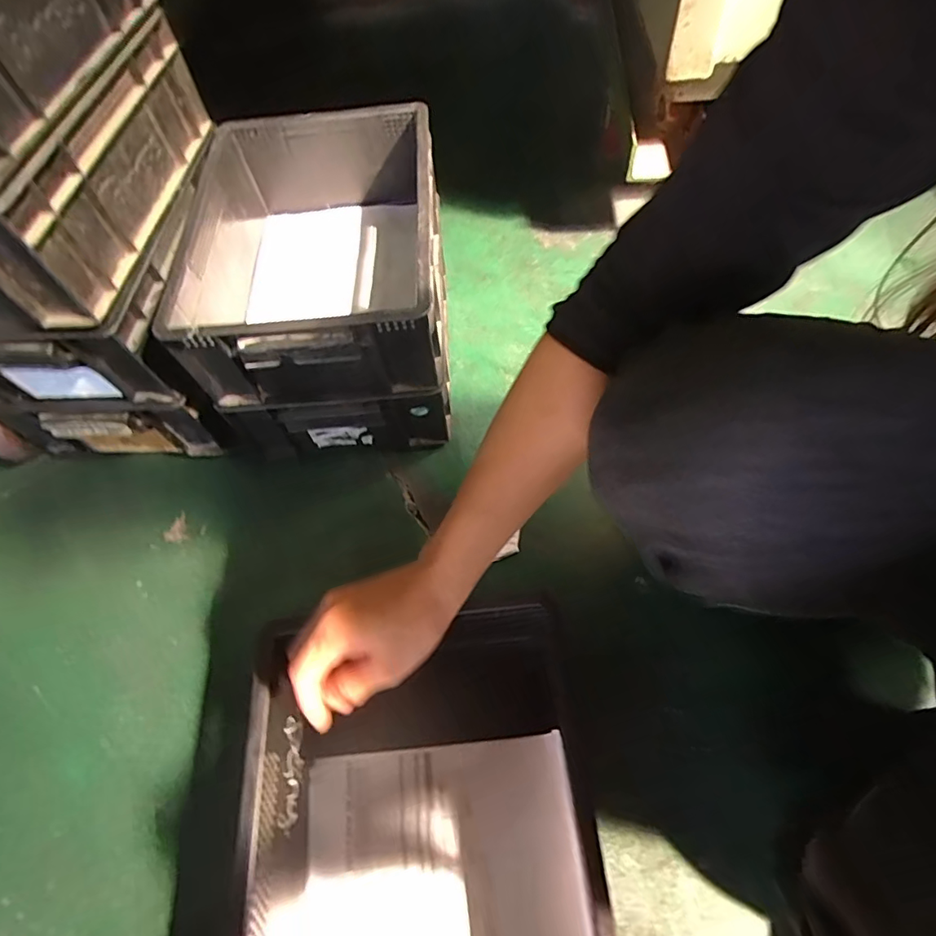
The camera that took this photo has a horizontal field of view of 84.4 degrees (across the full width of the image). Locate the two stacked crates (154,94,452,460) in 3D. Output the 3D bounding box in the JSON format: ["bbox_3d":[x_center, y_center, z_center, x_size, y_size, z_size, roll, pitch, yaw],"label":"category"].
[{"bbox_3d":[-0.171,-0.213,0.614,0.280,0.228,0.352,-6,62,2],"label":"two stacked crates"}]

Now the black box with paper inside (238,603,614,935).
[{"bbox_3d":[-0.038,0.288,0.394,0.249,0.116,0.308,-9,62,0],"label":"black box with paper inside"}]

